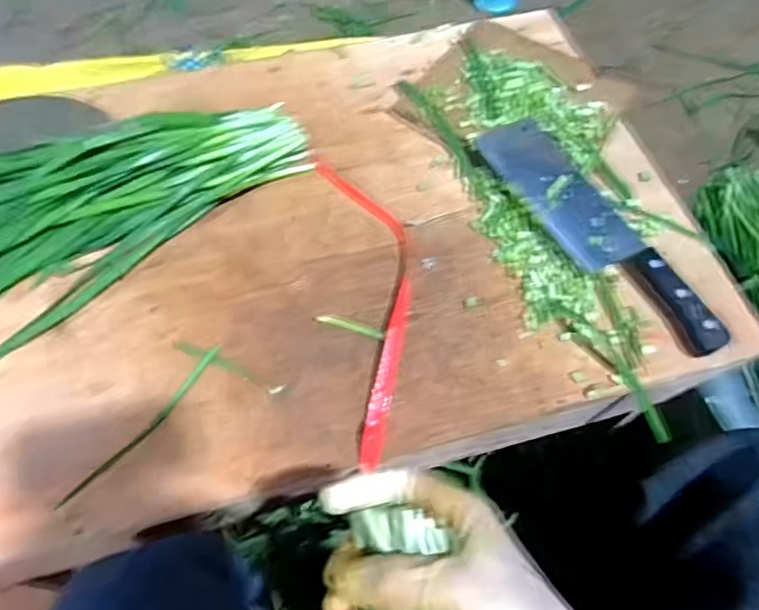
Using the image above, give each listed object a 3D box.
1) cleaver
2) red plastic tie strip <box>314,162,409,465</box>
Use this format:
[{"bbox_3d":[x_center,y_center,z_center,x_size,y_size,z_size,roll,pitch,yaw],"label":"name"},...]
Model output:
[{"bbox_3d":[0.196,-0.071,0.517,0.074,0.020,0.278,-28,64,-15],"label":"cleaver"},{"bbox_3d":[-0.002,-0.013,0.489,0.065,0.008,0.294,-7,61,-5],"label":"red plastic tie strip"}]

